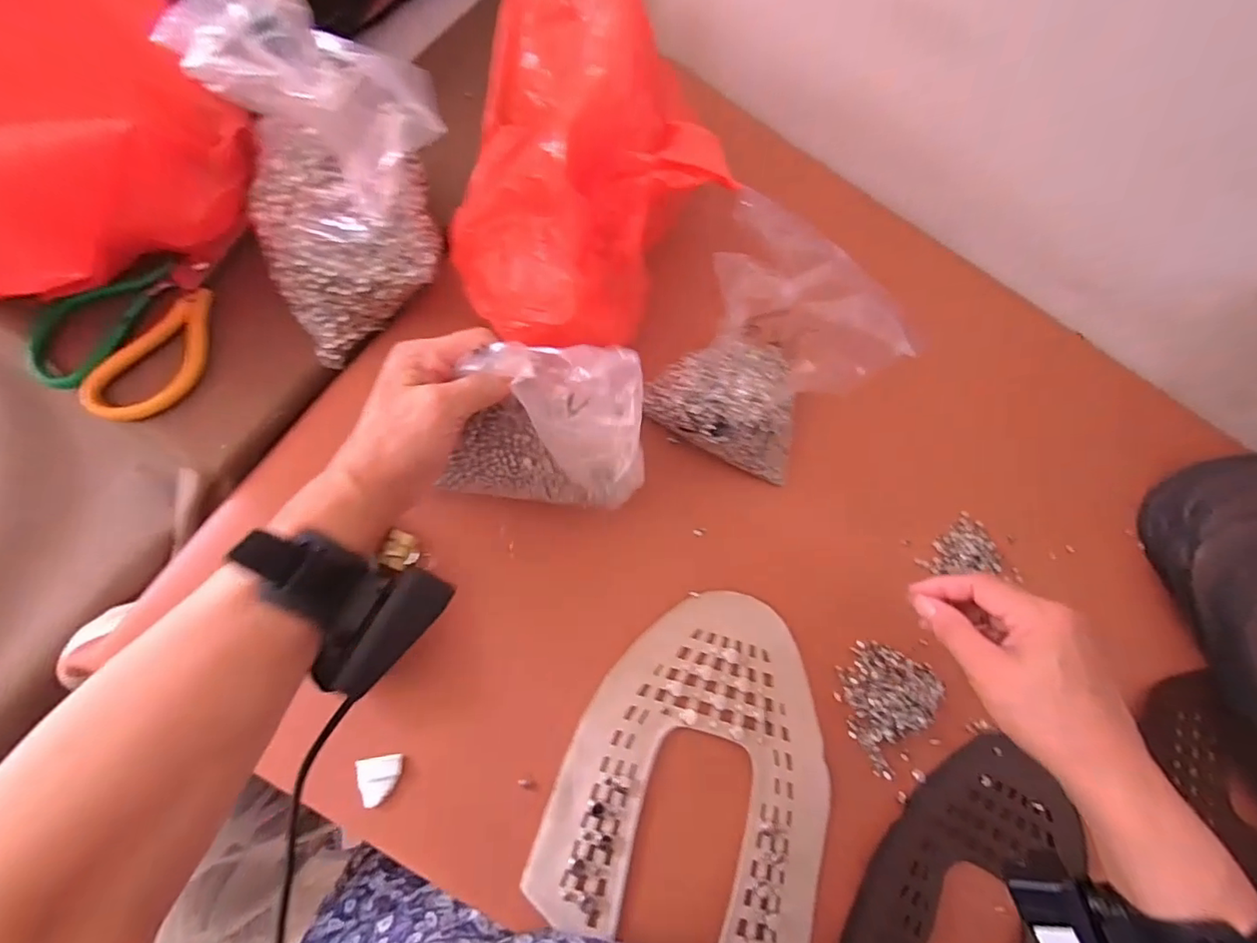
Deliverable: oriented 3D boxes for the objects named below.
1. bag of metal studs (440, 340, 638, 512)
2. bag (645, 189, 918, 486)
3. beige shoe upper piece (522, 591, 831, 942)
[{"bbox_3d":[-0.052,-0.024,0.332,0.119,0.095,0.083,-1,82,-6],"label":"bag of metal studs"},{"bbox_3d":[0.103,-0.078,0.410,0.149,0.125,0.140,30,73,-1],"label":"bag"},{"bbox_3d":[0.061,0.213,0.394,0.198,0.004,0.234,23,73,-4],"label":"beige shoe upper piece"}]

